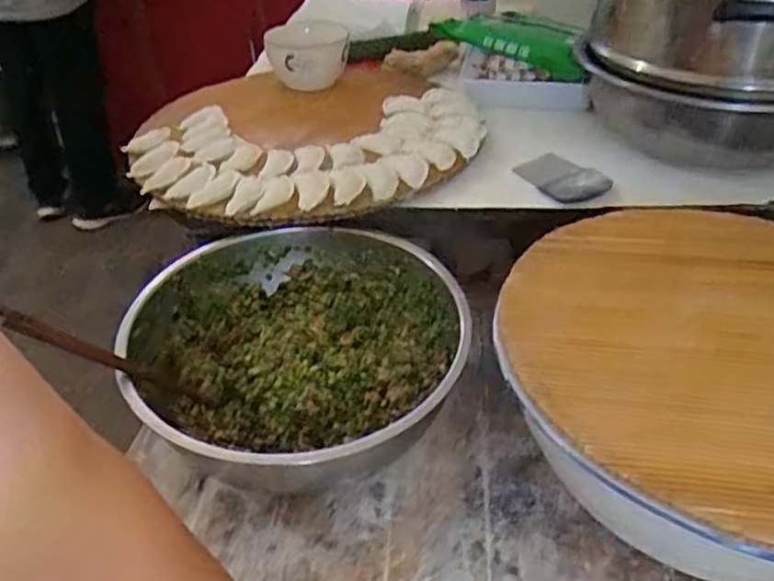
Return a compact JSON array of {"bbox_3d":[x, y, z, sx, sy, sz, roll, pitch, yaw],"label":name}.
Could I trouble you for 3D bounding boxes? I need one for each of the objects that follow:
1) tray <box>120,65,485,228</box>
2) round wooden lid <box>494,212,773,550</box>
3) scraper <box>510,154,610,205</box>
[{"bbox_3d":[-0.101,-0.201,0.875,0.418,0.038,0.408,-1,38,1],"label":"tray"},{"bbox_3d":[0.271,0.038,0.525,0.343,0.012,0.343,-1,38,1],"label":"round wooden lid"},{"bbox_3d":[0.200,-0.130,0.772,0.065,0.013,0.108,-20,39,-22],"label":"scraper"}]

